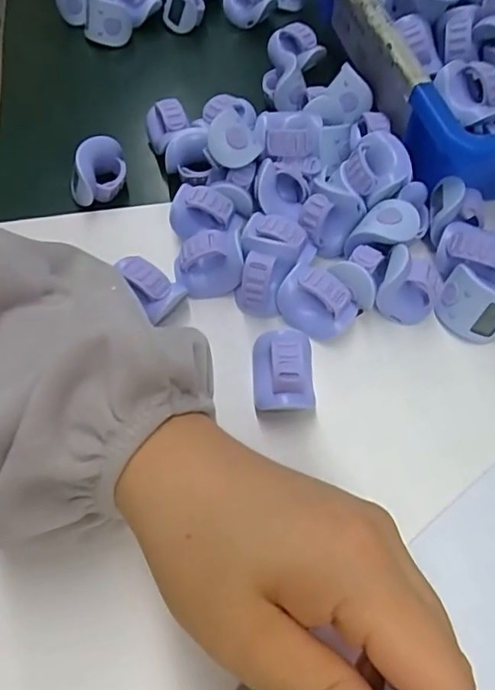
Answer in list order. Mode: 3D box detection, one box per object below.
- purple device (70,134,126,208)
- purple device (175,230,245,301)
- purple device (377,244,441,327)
[{"bbox_3d":[-0.092,-0.105,0.328,0.035,0.031,0.026,-14,61,-11],"label":"purple device"},{"bbox_3d":[-0.021,-0.044,0.293,0.035,0.030,0.022,-14,60,-11],"label":"purple device"},{"bbox_3d":[0.086,-0.030,0.284,0.030,0.032,0.027,21,60,10],"label":"purple device"}]

